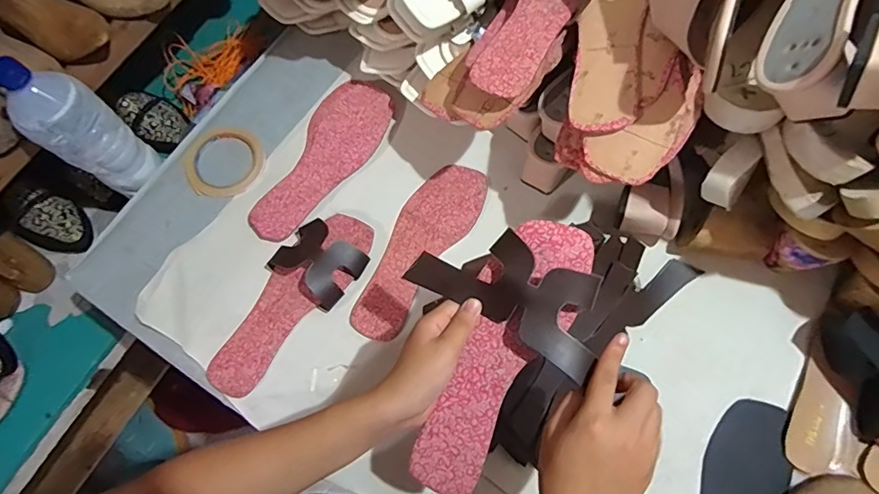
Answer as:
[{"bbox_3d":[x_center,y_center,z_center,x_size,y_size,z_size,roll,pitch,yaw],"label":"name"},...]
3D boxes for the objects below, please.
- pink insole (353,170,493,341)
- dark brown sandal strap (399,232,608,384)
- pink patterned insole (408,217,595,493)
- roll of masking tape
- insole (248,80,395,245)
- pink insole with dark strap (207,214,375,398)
[{"bbox_3d":[-0.027,-0.001,0.593,0.081,0.006,0.235,32,75,12],"label":"pink insole"},{"bbox_3d":[0.053,0.033,0.409,0.166,0.038,0.077,22,72,25],"label":"dark brown sandal strap"},{"bbox_3d":[0.053,0.092,0.407,0.068,0.005,0.240,26,90,14],"label":"pink patterned insole"},{"bbox_3d":[-0.280,-0.110,0.640,0.100,0.015,0.101,-1,71,2],"label":"roll of masking tape"},{"bbox_3d":[-0.143,-0.111,0.629,0.097,0.010,0.243,23,73,8],"label":"insole"},{"bbox_3d":[-0.172,0.057,0.562,0.088,0.029,0.235,33,75,13],"label":"pink insole with dark strap"}]

